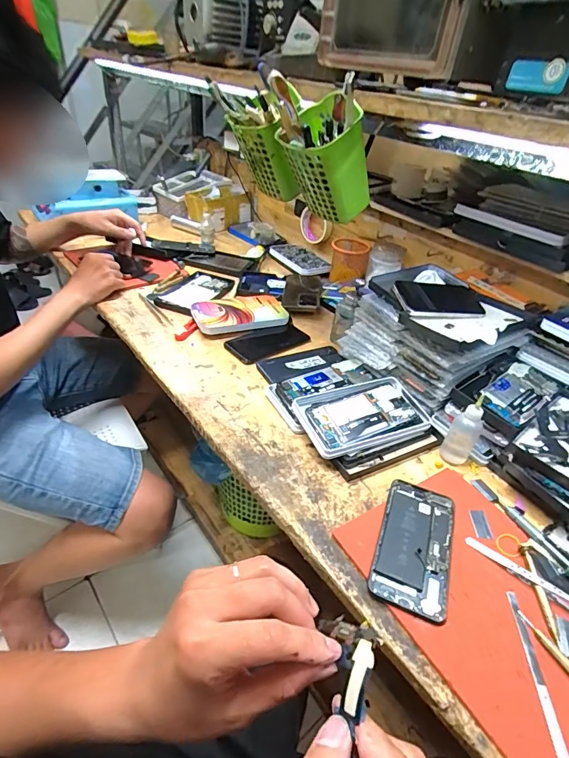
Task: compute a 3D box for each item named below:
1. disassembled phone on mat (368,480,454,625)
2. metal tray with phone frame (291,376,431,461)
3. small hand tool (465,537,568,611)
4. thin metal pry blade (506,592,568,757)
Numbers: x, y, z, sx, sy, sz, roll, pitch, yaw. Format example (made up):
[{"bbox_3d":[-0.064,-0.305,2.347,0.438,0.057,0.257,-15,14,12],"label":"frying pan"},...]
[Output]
[{"bbox_3d":[0.147,0.181,0.456,0.076,0.010,0.157,17,39,14],"label":"disassembled phone on mat"},{"bbox_3d":[0.117,0.048,0.586,0.193,0.020,0.104,-12,50,-23],"label":"metal tray with phone frame"},{"bbox_3d":[0.260,0.209,0.432,0.133,0.012,0.015,32,44,29],"label":"small hand tool"},{"bbox_3d":[0.225,0.259,0.370,0.011,0.004,0.130,9,37,1],"label":"thin metal pry blade"}]

